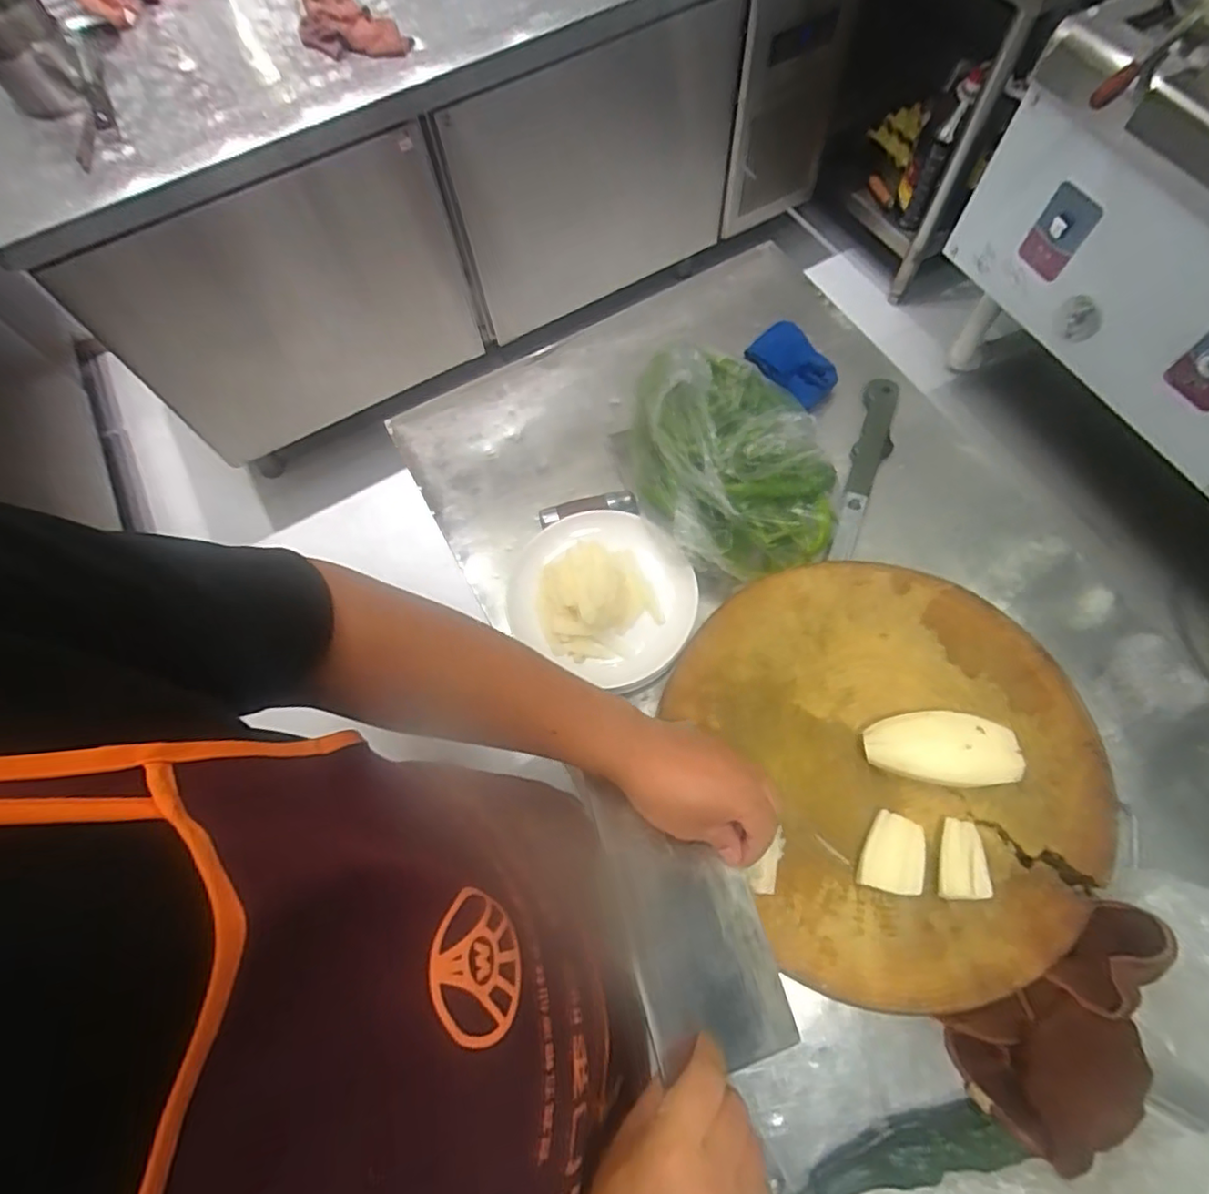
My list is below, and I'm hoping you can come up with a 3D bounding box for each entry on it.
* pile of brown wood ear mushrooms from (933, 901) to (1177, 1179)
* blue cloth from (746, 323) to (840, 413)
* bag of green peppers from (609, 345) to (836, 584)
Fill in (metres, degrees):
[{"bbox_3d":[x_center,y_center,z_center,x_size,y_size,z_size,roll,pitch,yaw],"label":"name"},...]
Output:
[{"bbox_3d":[0.365,0.331,0.480,0.185,0.065,0.109,-31,70,-9],"label":"pile of brown wood ear mushrooms"},{"bbox_3d":[0.231,-0.283,0.773,0.073,0.050,0.114,-36,71,-11],"label":"blue cloth"},{"bbox_3d":[0.132,-0.147,0.675,0.199,0.103,0.273,-14,68,-3],"label":"bag of green peppers"}]

